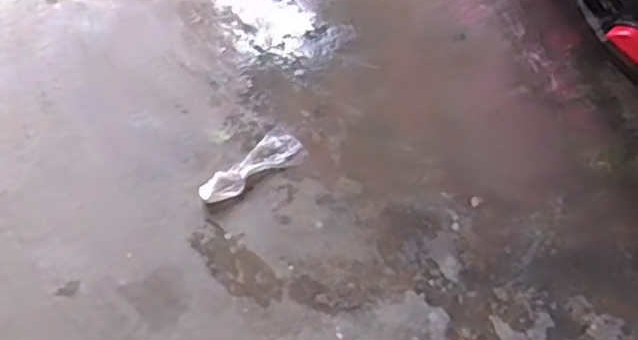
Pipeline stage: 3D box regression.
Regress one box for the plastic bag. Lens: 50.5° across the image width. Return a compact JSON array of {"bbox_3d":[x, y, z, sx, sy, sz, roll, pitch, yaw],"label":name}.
[{"bbox_3d":[-0.170,-0.011,1.708,0.293,0.027,0.110,-35,66,-22],"label":"plastic bag"}]

